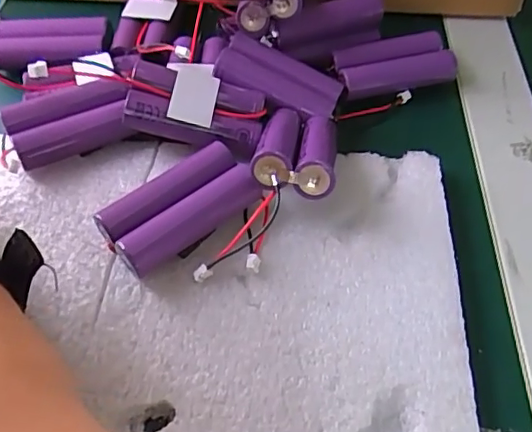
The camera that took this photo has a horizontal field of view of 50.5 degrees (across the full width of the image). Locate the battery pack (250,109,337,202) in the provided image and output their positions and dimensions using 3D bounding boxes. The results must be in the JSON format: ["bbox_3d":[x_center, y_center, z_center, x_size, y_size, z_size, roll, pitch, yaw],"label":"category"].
[{"bbox_3d":[0.016,-0.032,0.267,0.035,0.018,0.072,10,29,3],"label":"battery pack"}]

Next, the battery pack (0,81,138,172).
[{"bbox_3d":[-0.098,-0.047,0.281,0.058,0.017,0.033,-23,101,-16],"label":"battery pack"}]

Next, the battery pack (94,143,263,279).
[{"bbox_3d":[-0.038,-0.003,0.247,0.064,0.022,0.032,-32,57,-23],"label":"battery pack"}]

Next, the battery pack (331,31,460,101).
[{"bbox_3d":[0.072,-0.088,0.326,0.066,0.016,0.035,-10,51,-7],"label":"battery pack"}]

